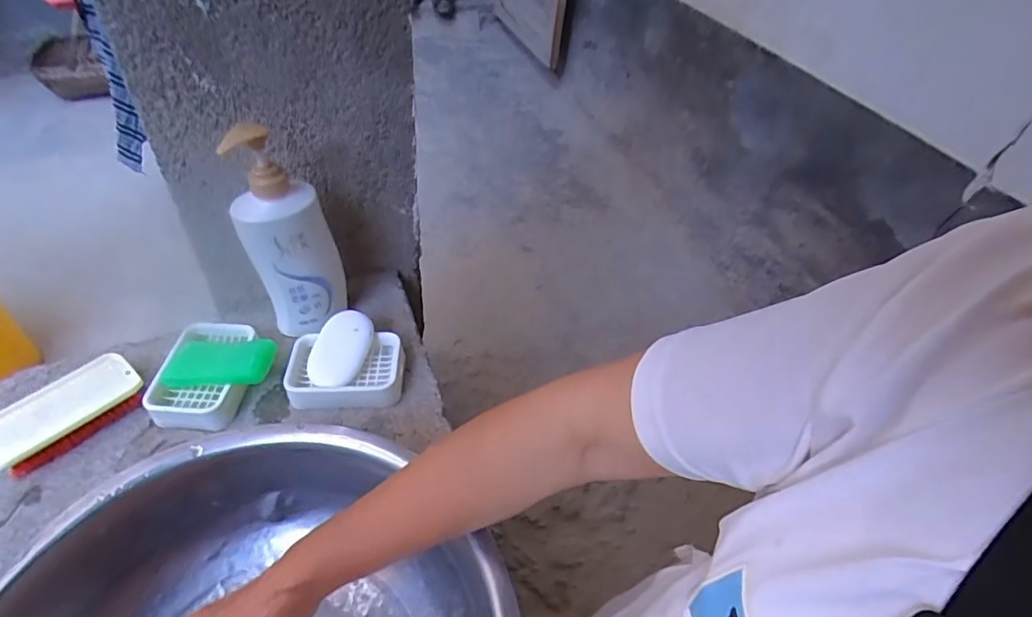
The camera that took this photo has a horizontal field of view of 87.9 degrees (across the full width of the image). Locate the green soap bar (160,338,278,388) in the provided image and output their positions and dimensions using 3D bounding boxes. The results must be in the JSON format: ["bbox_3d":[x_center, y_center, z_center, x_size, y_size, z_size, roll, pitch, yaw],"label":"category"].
[{"bbox_3d":[-0.305,0.054,0.557,0.106,0.027,0.049,4,48,1],"label":"green soap bar"}]

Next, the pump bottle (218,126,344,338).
[{"bbox_3d":[-0.236,-0.074,0.562,0.095,0.235,0.053,-12,50,-23],"label":"pump bottle"}]

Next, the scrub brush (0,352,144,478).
[{"bbox_3d":[-0.445,0.101,0.530,0.062,0.026,0.129,35,56,25],"label":"scrub brush"}]

